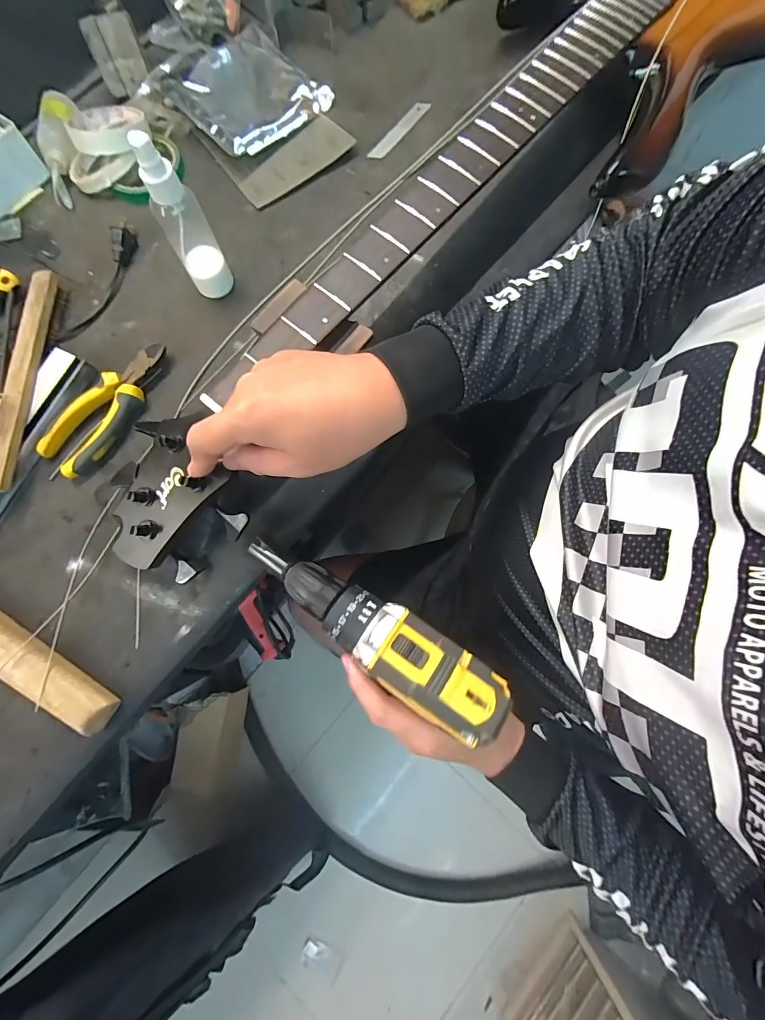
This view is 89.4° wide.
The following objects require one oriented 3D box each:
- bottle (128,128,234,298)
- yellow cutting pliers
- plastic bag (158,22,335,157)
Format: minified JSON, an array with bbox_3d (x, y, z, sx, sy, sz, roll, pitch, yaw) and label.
[{"bbox_3d":[-0.179,-0.258,0.352,0.040,0.136,0.036,-27,77,-6],"label":"bottle"},{"bbox_3d":[-0.265,-0.098,0.381,0.050,0.025,0.150,39,80,9],"label":"yellow cutting pliers"},{"bbox_3d":[-0.177,-0.509,0.457,0.150,0.026,0.202,-41,79,-9],"label":"plastic bag"}]

